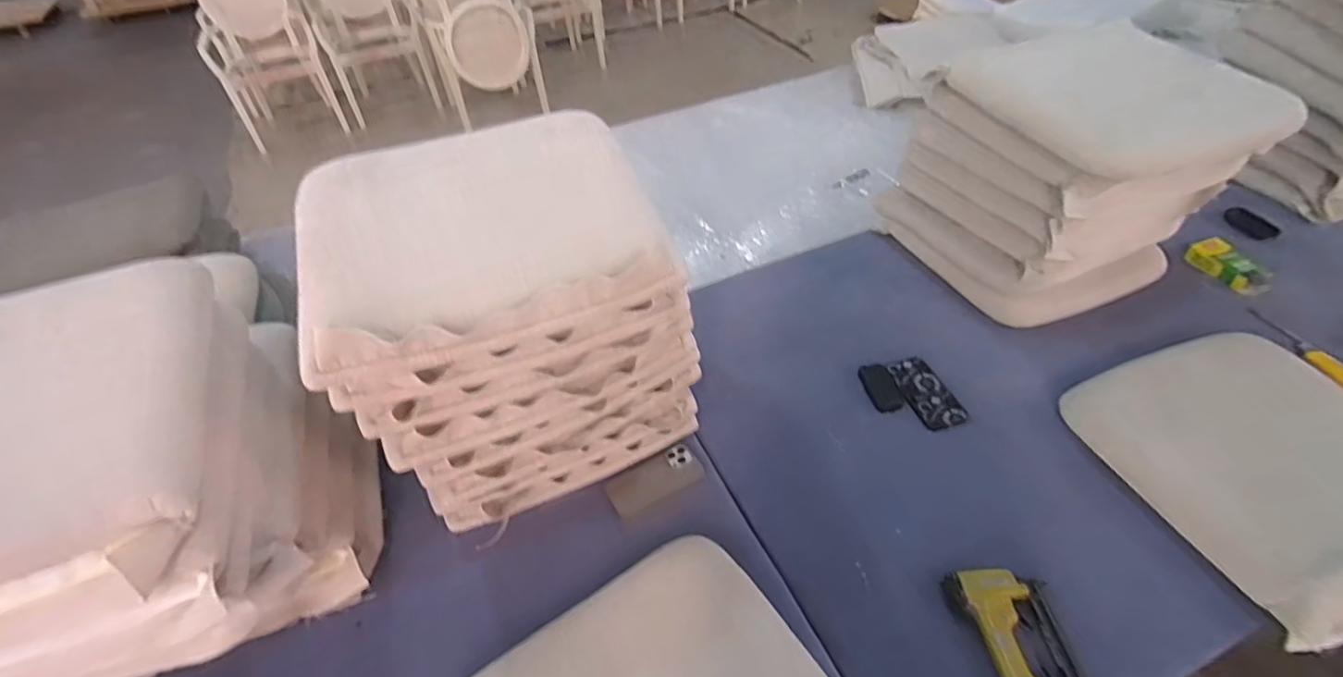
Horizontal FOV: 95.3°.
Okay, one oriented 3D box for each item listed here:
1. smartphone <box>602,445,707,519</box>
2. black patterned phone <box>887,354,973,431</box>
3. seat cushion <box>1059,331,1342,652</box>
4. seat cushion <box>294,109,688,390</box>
[{"bbox_3d":[-0.028,0.242,1.054,0.163,0.011,0.080,-23,47,-18],"label":"smartphone"},{"bbox_3d":[0.483,0.101,1.160,0.087,0.013,0.163,-18,46,-14],"label":"black patterned phone"},{"bbox_3d":[0.944,0.170,0.940,0.427,0.072,0.414,-17,46,-13],"label":"seat cushion"},{"bbox_3d":[-0.251,-0.147,0.797,0.428,0.074,0.368,-18,46,-14],"label":"seat cushion"}]

